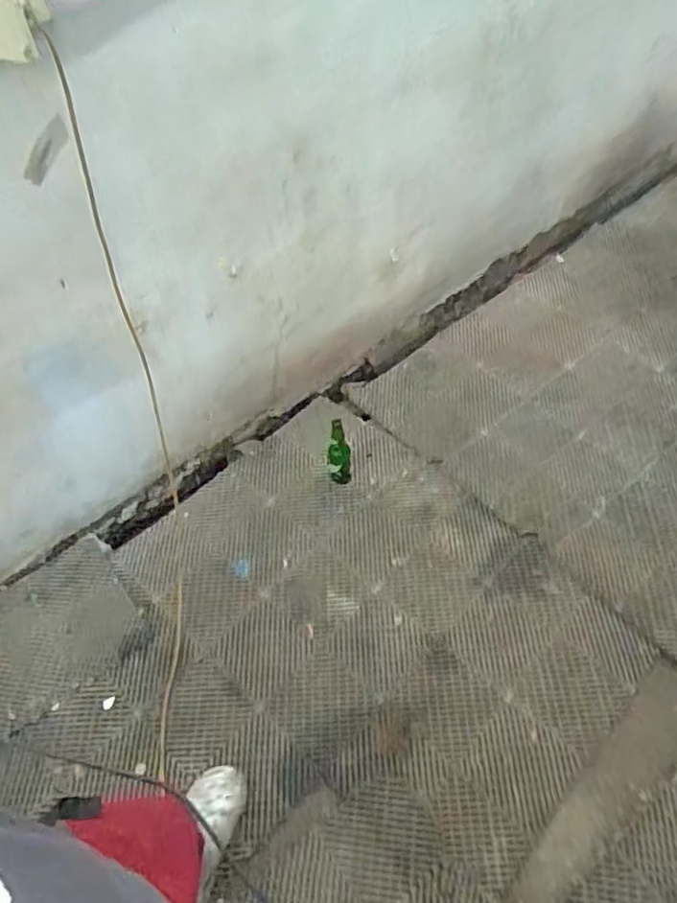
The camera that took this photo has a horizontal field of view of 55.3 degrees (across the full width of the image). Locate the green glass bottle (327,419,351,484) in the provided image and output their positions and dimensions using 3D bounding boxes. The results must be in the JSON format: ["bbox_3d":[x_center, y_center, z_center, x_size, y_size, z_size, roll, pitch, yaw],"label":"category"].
[{"bbox_3d":[0.001,0.012,1.780,0.063,0.204,0.072,-8,52,-2],"label":"green glass bottle"}]

